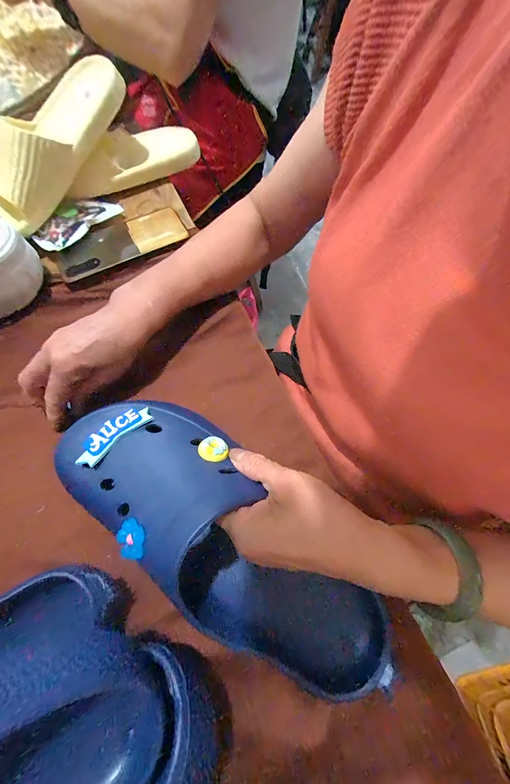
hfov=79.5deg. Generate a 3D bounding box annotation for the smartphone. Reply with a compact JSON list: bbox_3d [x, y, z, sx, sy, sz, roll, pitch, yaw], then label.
[{"bbox_3d":[-0.171,-0.194,0.387,0.159,0.011,0.076,-26,69,-14],"label":"smartphone"}]

